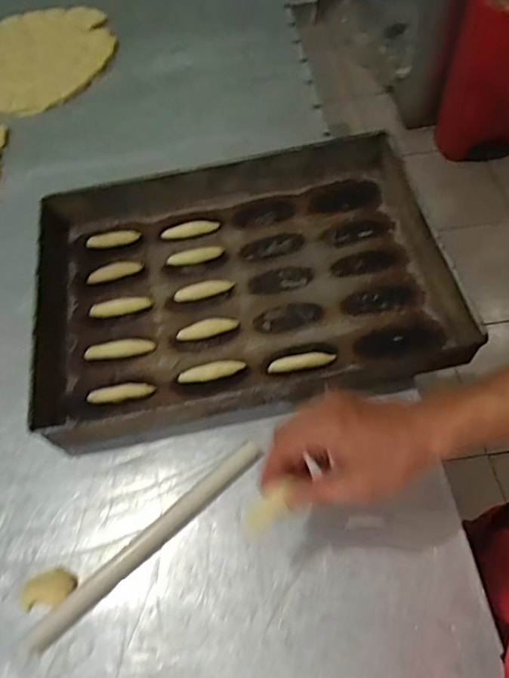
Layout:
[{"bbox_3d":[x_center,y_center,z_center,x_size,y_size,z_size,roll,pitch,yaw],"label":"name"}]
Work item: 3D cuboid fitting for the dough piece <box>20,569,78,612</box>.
[{"bbox_3d":[-0.204,0.245,0.507,0.054,0.015,0.034,-10,60,-2],"label":"dough piece"}]

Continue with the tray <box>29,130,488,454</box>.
[{"bbox_3d":[-0.023,-0.082,0.670,0.508,0.053,0.364,-11,60,-2],"label":"tray"}]

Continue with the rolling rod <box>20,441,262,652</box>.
[{"bbox_3d":[-0.109,0.206,0.528,0.289,0.023,0.019,-37,64,-17],"label":"rolling rod"}]

